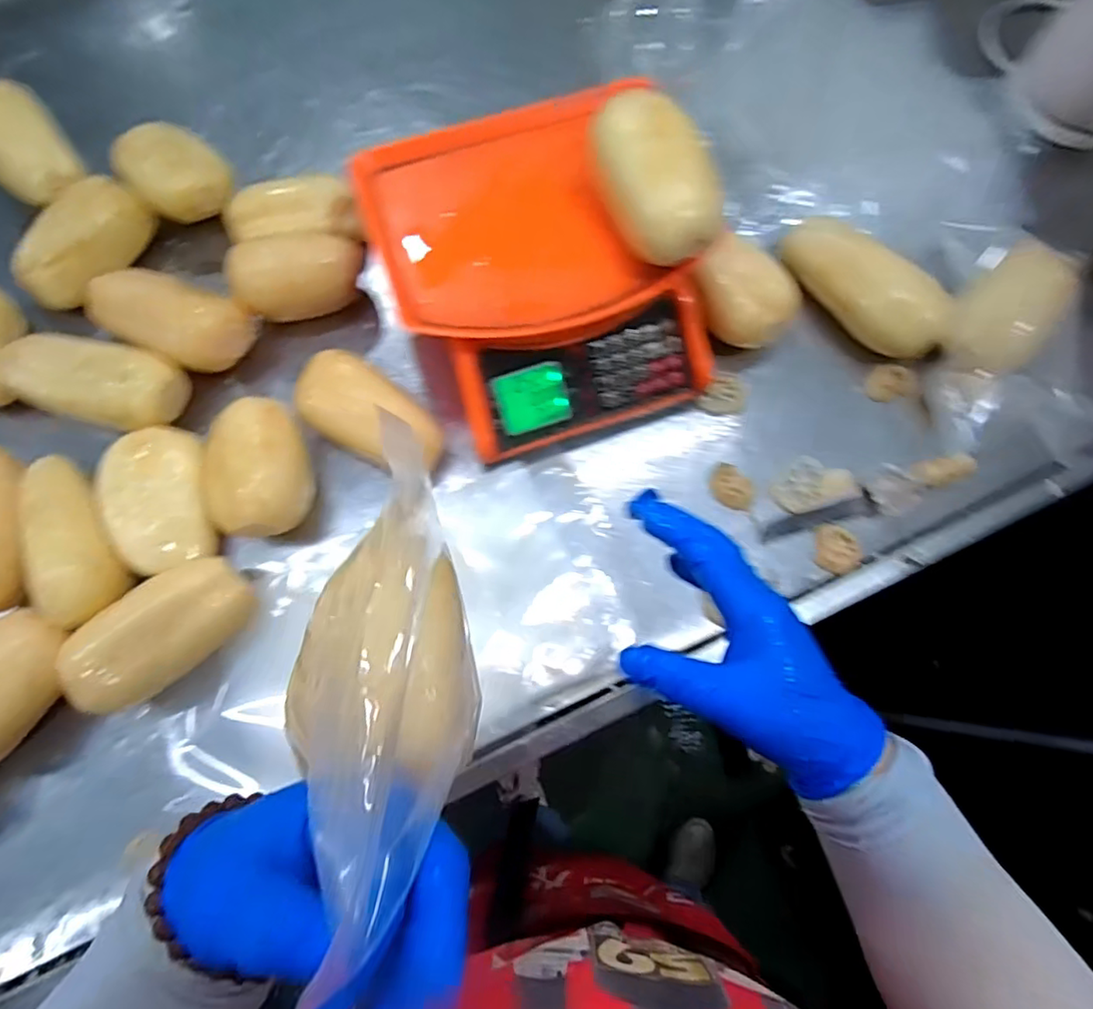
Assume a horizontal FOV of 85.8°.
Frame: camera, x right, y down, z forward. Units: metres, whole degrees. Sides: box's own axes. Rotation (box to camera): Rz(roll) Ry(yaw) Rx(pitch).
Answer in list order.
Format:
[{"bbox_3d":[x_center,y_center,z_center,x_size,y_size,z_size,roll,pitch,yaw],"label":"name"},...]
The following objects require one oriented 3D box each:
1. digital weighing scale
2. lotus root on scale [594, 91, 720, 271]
[{"bbox_3d":[-0.010,-0.206,0.551,0.250,0.124,0.278,-20,76,-6],"label":"digital weighing scale"},{"bbox_3d":[0.091,-0.263,0.482,0.078,0.056,0.133,-22,97,25],"label":"lotus root on scale"}]

